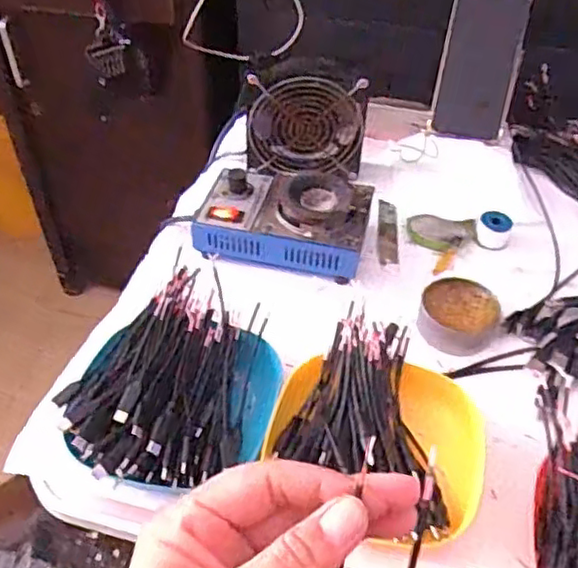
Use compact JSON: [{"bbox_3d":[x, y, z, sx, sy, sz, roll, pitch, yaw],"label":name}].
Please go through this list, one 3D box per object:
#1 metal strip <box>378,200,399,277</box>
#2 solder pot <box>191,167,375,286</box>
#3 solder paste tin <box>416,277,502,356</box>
[{"bbox_3d":[0.095,-0.046,0.629,0.018,0.007,0.103,5,44,2],"label":"metal strip"},{"bbox_3d":[-0.004,-0.061,0.591,0.148,0.056,0.099,11,46,10],"label":"solder pot"},{"bbox_3d":[0.138,0.026,0.537,0.062,0.022,0.062,1,46,-1],"label":"solder paste tin"}]

